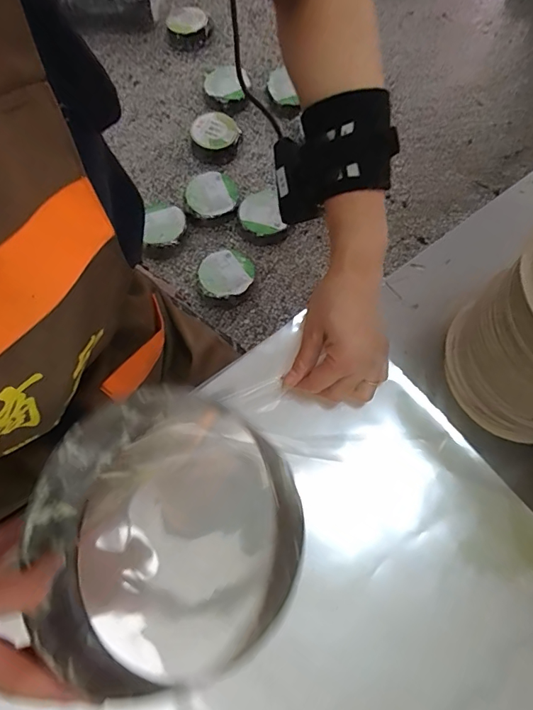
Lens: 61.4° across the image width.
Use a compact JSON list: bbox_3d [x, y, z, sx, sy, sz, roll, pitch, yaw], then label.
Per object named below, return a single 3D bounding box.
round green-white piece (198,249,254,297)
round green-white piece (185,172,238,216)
[{"bbox_3d":[-0.112,-0.224,1.274,0.148,0.072,0.152,-1,70,1],"label":"round green-white piece"},{"bbox_3d":[-0.166,-0.482,1.367,0.148,0.064,0.150,-1,70,1],"label":"round green-white piece"}]

